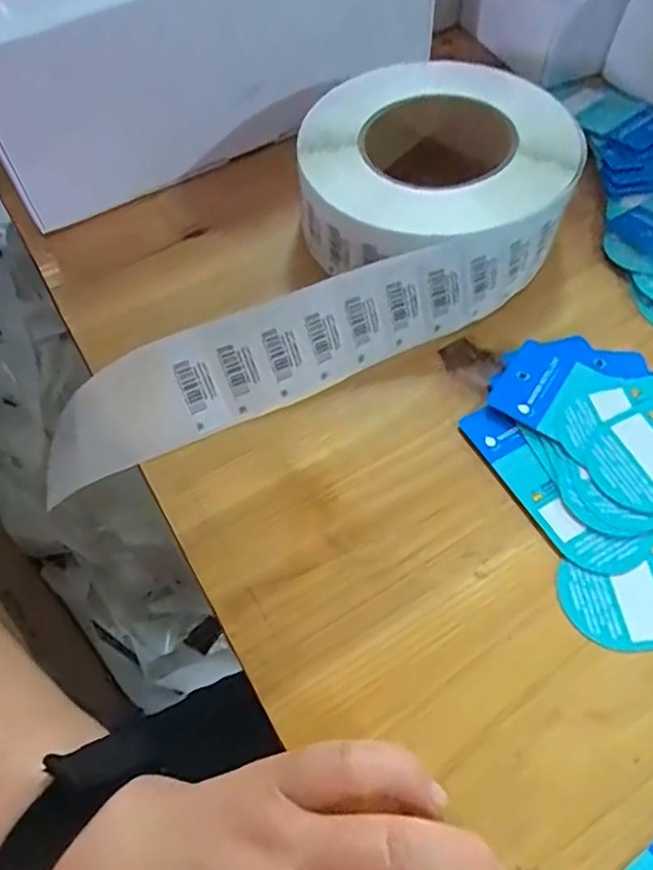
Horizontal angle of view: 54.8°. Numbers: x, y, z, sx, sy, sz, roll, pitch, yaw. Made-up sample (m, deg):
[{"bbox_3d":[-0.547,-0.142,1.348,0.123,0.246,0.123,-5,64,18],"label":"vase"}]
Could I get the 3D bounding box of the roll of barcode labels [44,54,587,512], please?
[{"bbox_3d":[-0.007,-0.101,0.328,0.329,0.064,0.140,-24,62,-12],"label":"roll of barcode labels"}]

